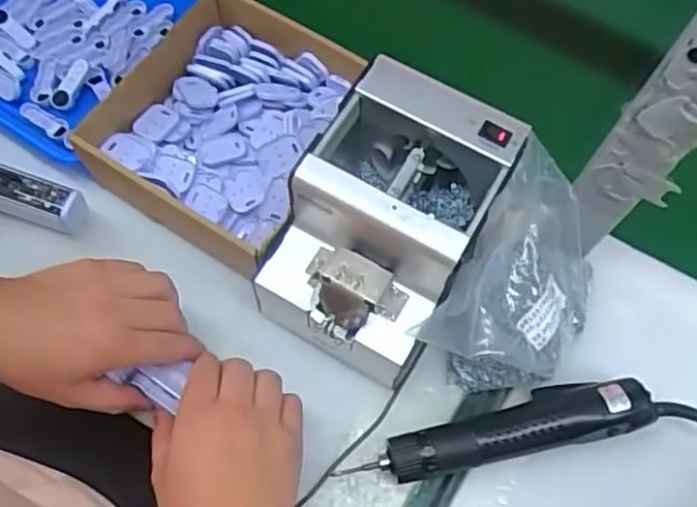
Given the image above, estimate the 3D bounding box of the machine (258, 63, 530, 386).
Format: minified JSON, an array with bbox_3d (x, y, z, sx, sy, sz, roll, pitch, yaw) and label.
[{"bbox_3d":[0.026,-0.018,0.495,0.122,0.145,0.170,28,69,10],"label":"machine"}]

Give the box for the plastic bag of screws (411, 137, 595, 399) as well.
[{"bbox_3d":[0.131,0.026,0.479,0.103,0.131,0.157,30,69,10],"label":"plastic bag of screws"}]

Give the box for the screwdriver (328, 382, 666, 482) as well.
[{"bbox_3d":[0.113,0.133,0.492,0.227,0.035,0.043,-11,67,-7],"label":"screwdriver"}]

